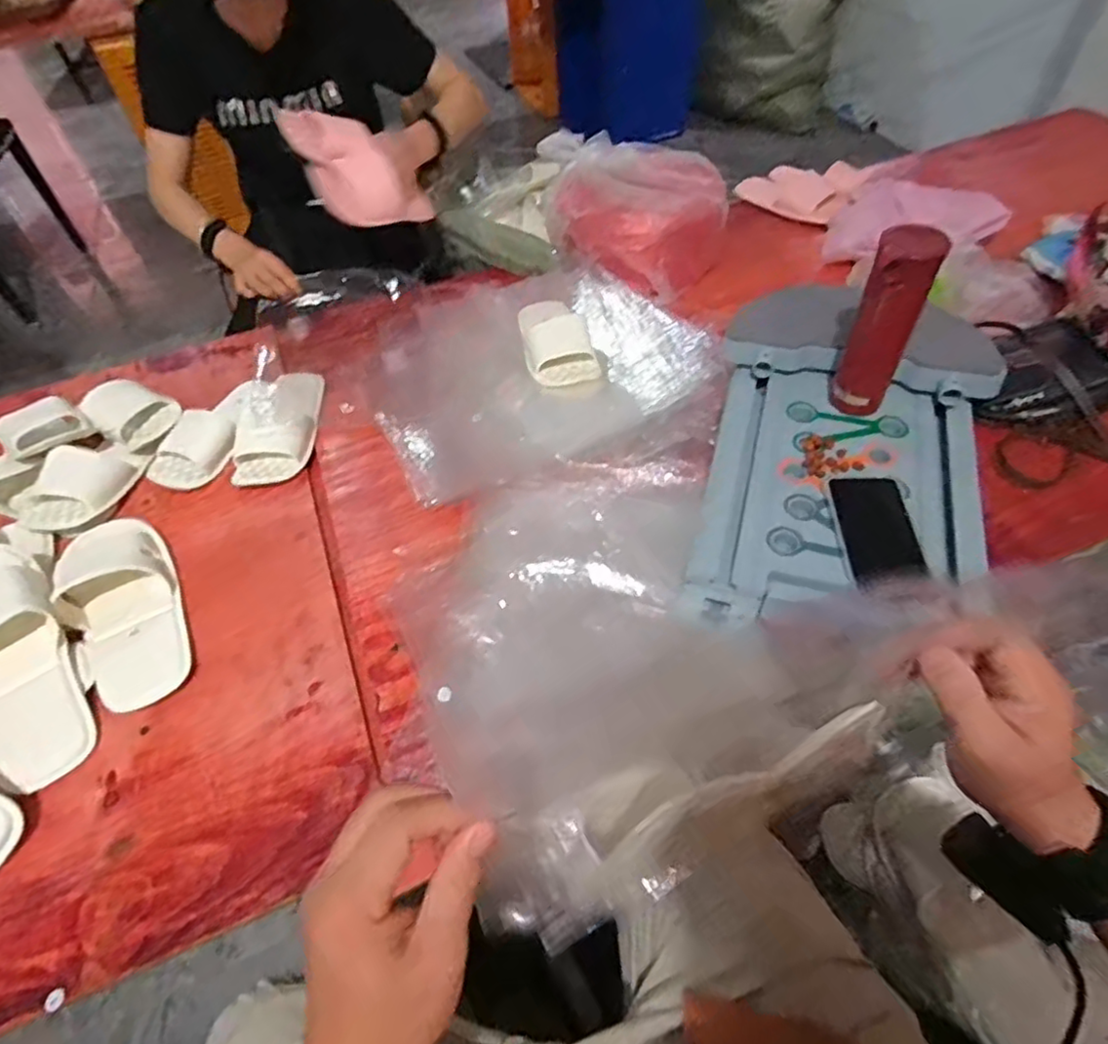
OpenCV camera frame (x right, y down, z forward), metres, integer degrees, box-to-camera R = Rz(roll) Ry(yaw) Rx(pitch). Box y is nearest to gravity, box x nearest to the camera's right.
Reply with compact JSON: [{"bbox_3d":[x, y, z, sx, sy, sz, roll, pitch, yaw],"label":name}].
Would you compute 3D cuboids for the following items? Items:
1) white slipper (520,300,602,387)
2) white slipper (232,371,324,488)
[{"bbox_3d":[0.001,-0.277,0.955,0.094,0.049,0.195,-13,53,-6],"label":"white slipper"},{"bbox_3d":[-0.388,-0.148,0.888,0.097,0.057,0.206,-3,52,1],"label":"white slipper"}]

